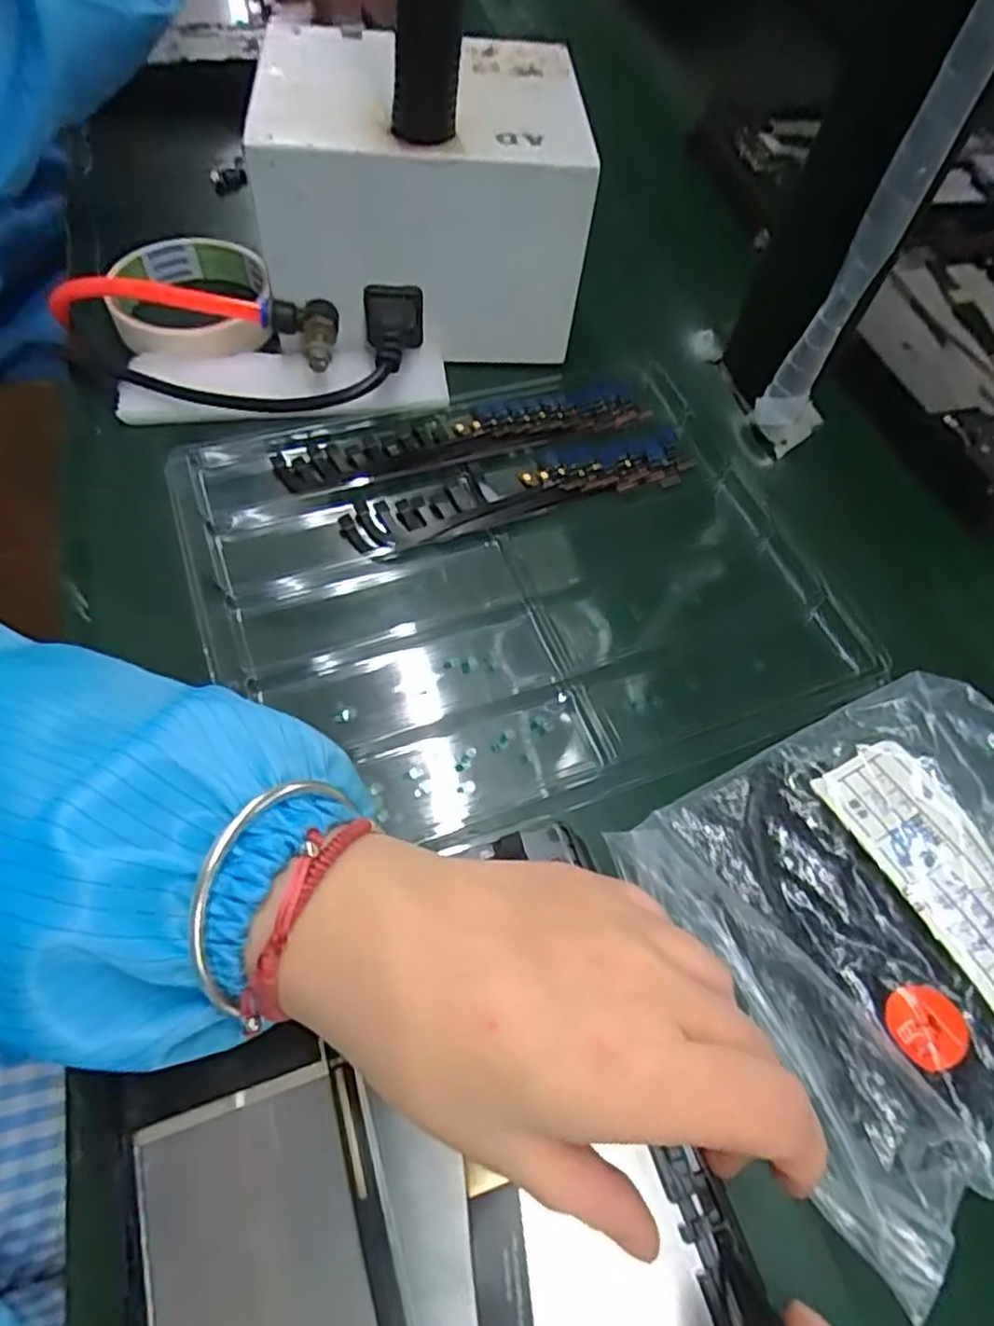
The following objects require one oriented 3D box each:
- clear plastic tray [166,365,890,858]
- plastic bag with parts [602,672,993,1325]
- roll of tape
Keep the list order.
[{"bbox_3d":[0.005,-0.041,0.316,0.252,0.020,0.220,-20,64,-12],"label":"clear plastic tray"},{"bbox_3d":[0.141,0.084,0.238,0.165,0.029,0.142,-26,65,-15],"label":"plastic bag with parts"},{"bbox_3d":[-0.160,-0.192,0.373,0.075,0.024,0.087,-8,62,-6],"label":"roll of tape"}]

